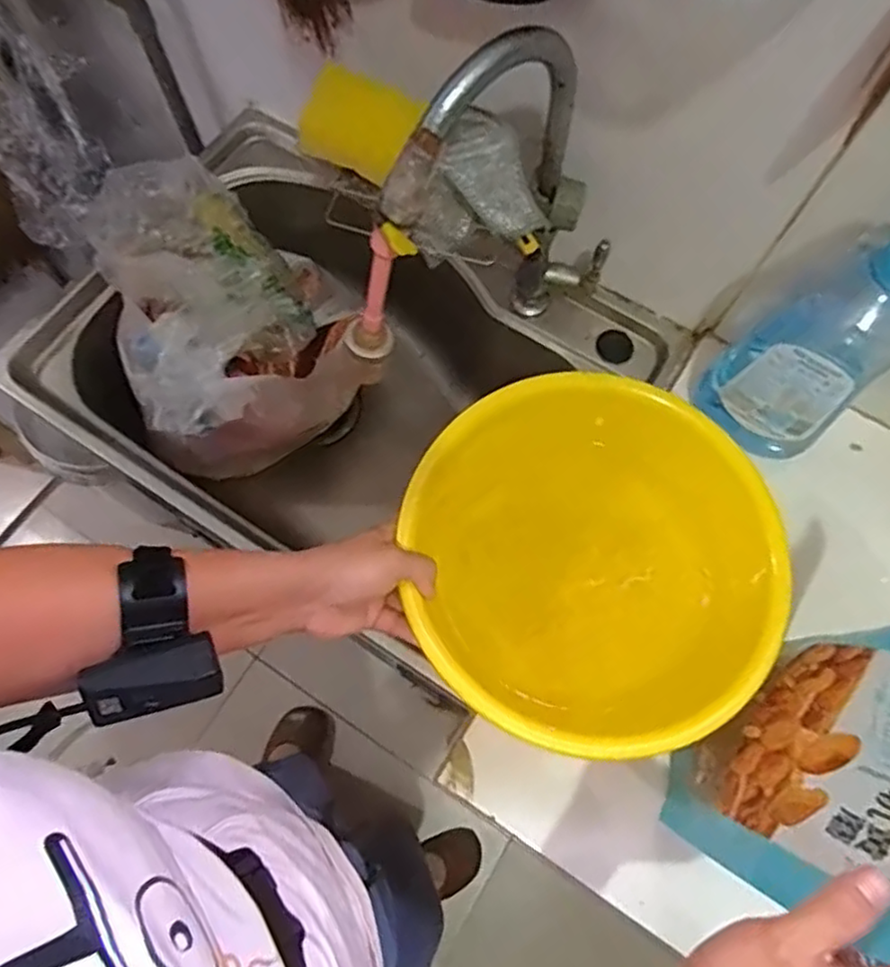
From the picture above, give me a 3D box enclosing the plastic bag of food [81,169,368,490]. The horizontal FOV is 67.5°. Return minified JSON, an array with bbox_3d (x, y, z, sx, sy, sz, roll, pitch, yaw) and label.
[{"bbox_3d":[-0.229,-0.169,0.712,0.219,0.215,0.280,-22,73,-8],"label":"plastic bag of food"}]

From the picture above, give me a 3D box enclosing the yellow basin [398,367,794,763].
[{"bbox_3d":[0.121,0.068,0.526,0.270,0.119,0.289,0,71,-1],"label":"yellow basin"}]

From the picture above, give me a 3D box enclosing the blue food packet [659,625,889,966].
[{"bbox_3d":[0.239,0.156,0.410,0.021,0.251,0.191,40,75,-3],"label":"blue food packet"}]

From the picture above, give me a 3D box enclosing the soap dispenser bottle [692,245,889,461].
[{"bbox_3d":[0.288,-0.113,0.509,0.106,0.301,0.062,30,67,9],"label":"soap dispenser bottle"}]

